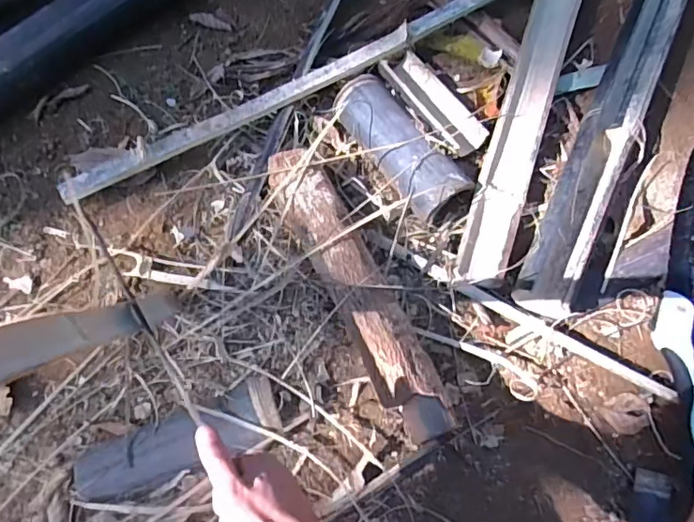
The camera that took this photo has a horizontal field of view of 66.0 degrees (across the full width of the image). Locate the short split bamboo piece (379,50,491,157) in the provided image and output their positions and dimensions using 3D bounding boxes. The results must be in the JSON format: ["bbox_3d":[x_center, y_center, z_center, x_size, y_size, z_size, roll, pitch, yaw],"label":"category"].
[{"bbox_3d":[0.130,-0.247,0.826,0.070,0.025,0.203,-27,66,-11],"label":"short split bamboo piece"}]

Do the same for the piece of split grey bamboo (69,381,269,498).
[{"bbox_3d":[-0.216,0.222,0.649,0.223,0.022,0.073,-17,64,-6],"label":"piece of split grey bamboo"}]

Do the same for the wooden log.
[{"bbox_3d":[0.011,0.033,0.702,0.073,0.082,0.415,-26,65,-10],"label":"wooden log"}]

